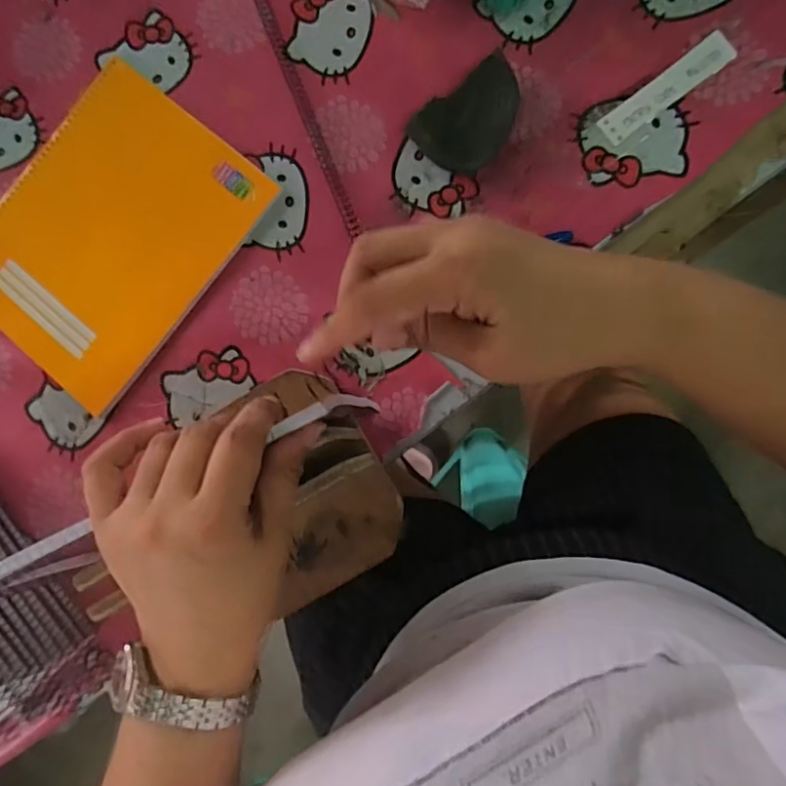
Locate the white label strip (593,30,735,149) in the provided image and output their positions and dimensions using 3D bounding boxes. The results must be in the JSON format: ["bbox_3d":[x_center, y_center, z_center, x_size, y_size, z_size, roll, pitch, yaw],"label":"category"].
[{"bbox_3d":[0.212,-0.237,0.449,0.112,0.004,0.027,-35,82,6],"label":"white label strip"}]

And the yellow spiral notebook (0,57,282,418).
[{"bbox_3d":[-0.246,-0.136,0.494,0.196,0.009,0.244,39,92,7],"label":"yellow spiral notebook"}]

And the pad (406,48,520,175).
[{"bbox_3d":[0.064,-0.213,0.455,0.091,0.023,0.065,-35,84,4],"label":"pad"}]

